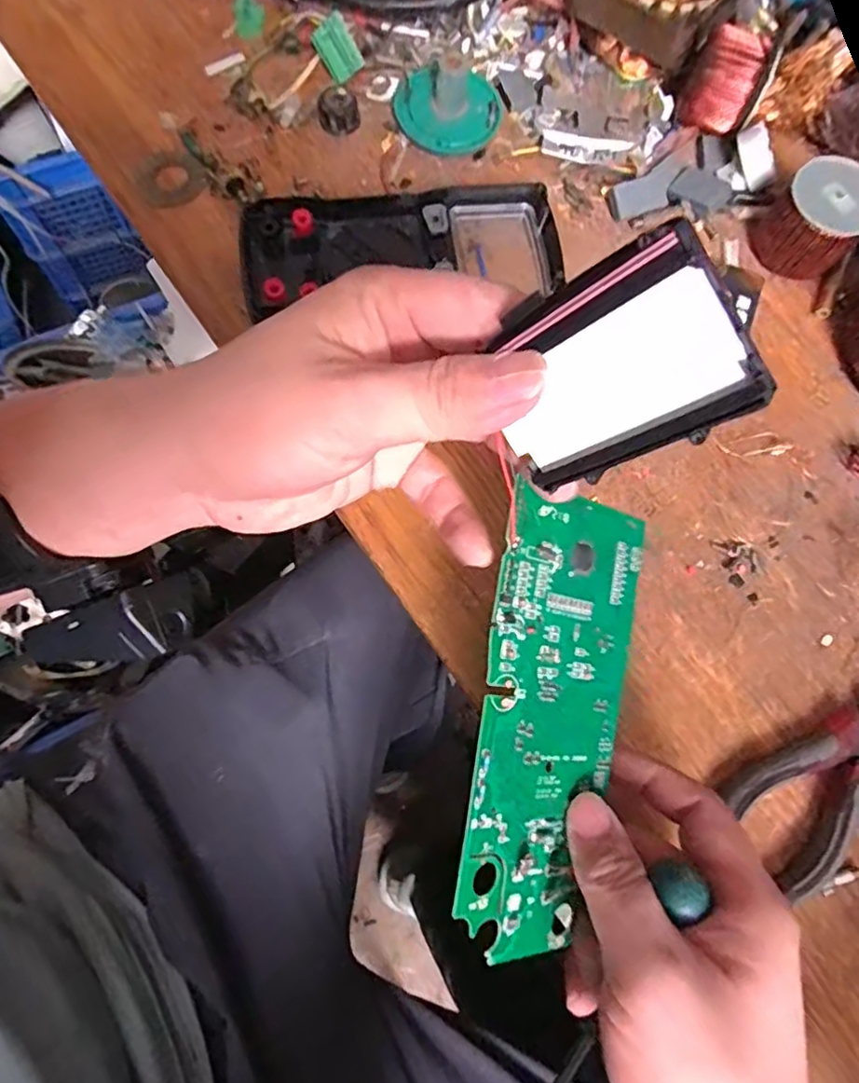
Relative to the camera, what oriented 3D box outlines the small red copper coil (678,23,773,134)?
[{"bbox_3d":[0.187,-0.291,0.385,0.039,0.042,0.041,1,73,-3],"label":"small red copper coil"}]

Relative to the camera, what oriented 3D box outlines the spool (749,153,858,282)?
[{"bbox_3d":[0.224,-0.186,0.358,0.053,0.042,0.054,1,73,-3],"label":"spool"}]

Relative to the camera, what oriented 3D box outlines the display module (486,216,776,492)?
[{"bbox_3d":[0.044,-0.043,0.159,0.006,0.071,0.047,-44,104,-38],"label":"display module"}]

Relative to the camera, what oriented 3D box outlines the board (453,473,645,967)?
[{"bbox_3d":[0.047,0.064,0.225,0.072,0.004,0.159,14,82,-34],"label":"board"}]

